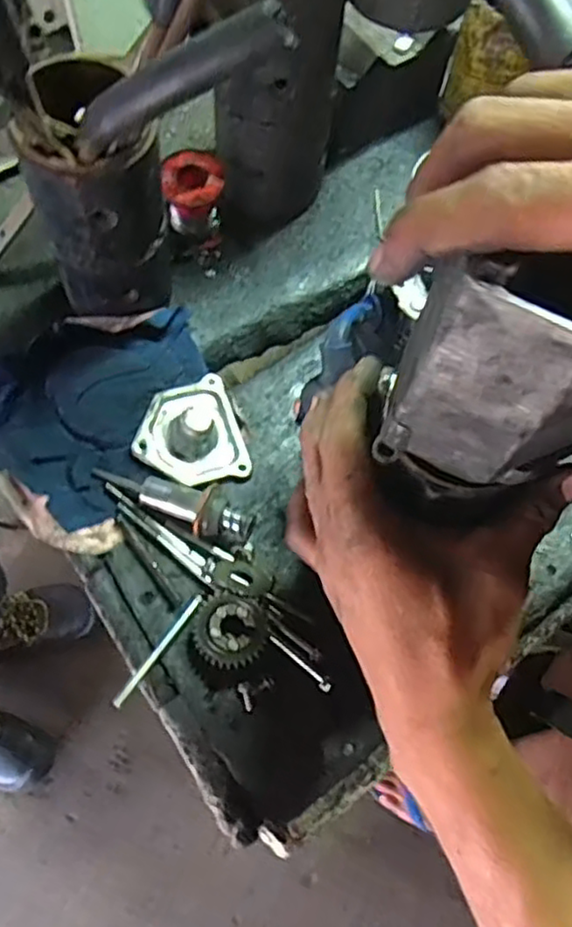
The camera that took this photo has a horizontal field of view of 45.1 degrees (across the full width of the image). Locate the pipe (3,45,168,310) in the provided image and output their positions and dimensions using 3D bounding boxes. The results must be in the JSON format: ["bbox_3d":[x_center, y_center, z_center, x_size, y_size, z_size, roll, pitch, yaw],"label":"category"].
[{"bbox_3d":[-0.117,-0.158,0.440,0.070,0.159,0.073,-14,68,-8],"label":"pipe"}]

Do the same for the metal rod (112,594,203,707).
[{"bbox_3d":[-0.078,0.114,0.423,0.006,0.007,0.080,33,67,13],"label":"metal rod"}]

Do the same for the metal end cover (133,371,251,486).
[{"bbox_3d":[-0.070,-0.021,0.490,0.073,0.022,0.076,-17,69,-9],"label":"metal end cover"}]

